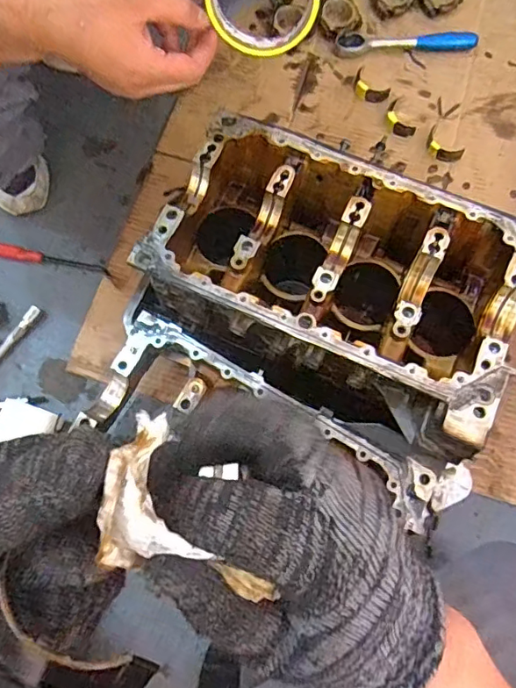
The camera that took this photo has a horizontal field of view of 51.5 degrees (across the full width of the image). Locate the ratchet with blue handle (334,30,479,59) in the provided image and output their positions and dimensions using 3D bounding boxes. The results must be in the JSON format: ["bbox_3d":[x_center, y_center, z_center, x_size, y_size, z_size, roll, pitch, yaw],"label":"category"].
[{"bbox_3d":[0.258,-0.529,0.934,0.241,0.024,0.041,-5,74,-1],"label":"ratchet with blue handle"}]

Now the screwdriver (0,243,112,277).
[{"bbox_3d":[-0.319,-0.129,0.811,0.202,0.019,0.024,11,74,3],"label":"screwdriver"}]

